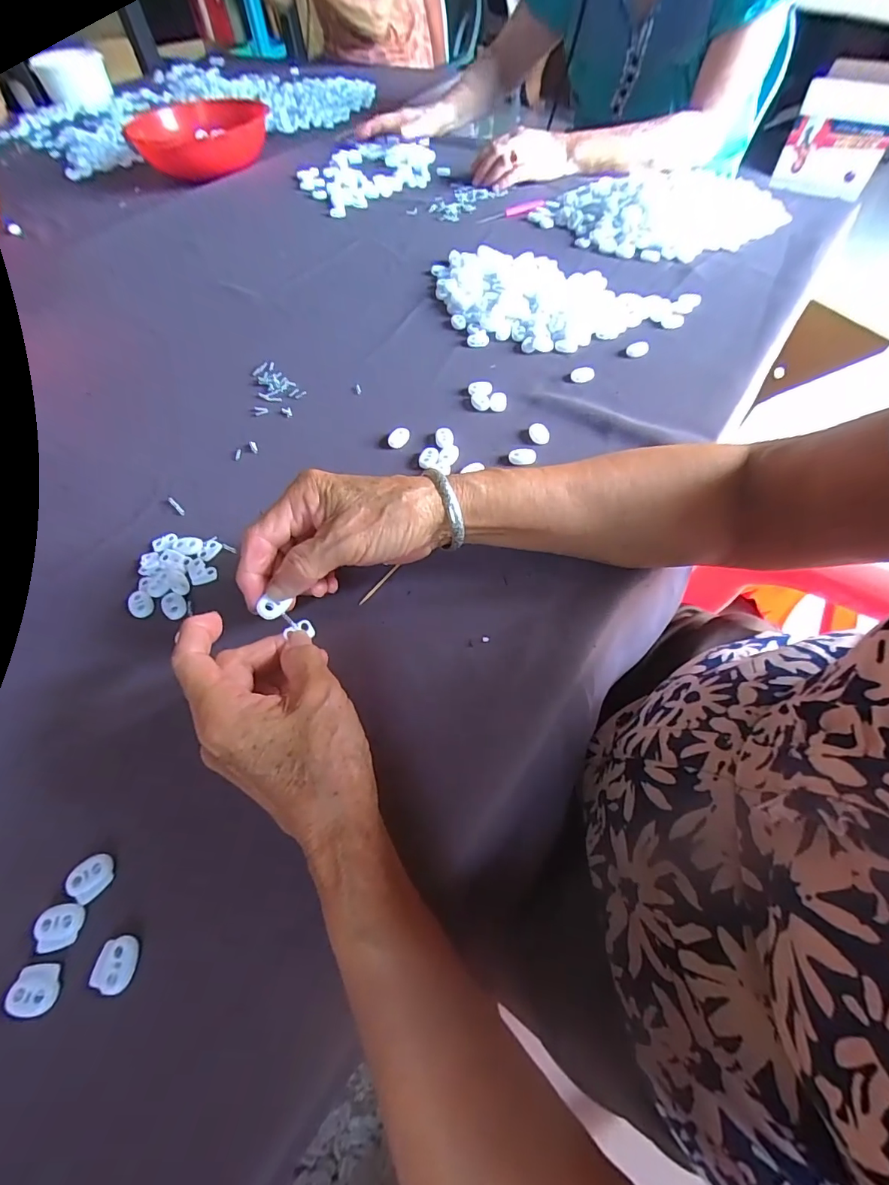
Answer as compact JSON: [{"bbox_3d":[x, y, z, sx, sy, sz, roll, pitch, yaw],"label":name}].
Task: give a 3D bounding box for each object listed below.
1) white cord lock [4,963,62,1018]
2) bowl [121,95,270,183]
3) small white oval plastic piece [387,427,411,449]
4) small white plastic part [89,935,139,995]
[{"bbox_3d":[-0.197,0.191,0.223,0.020,0.006,0.019,1,59,3],"label":"white cord lock"},{"bbox_3d":[-0.407,-0.778,0.788,0.206,0.057,0.197,-9,59,-3],"label":"bowl"},{"bbox_3d":[-0.040,-0.139,0.417,0.015,0.008,0.022,36,67,22],"label":"small white oval plastic piece"},{"bbox_3d":[-0.162,0.183,0.228,0.018,0.007,0.022,-6,58,0],"label":"small white plastic part"}]

